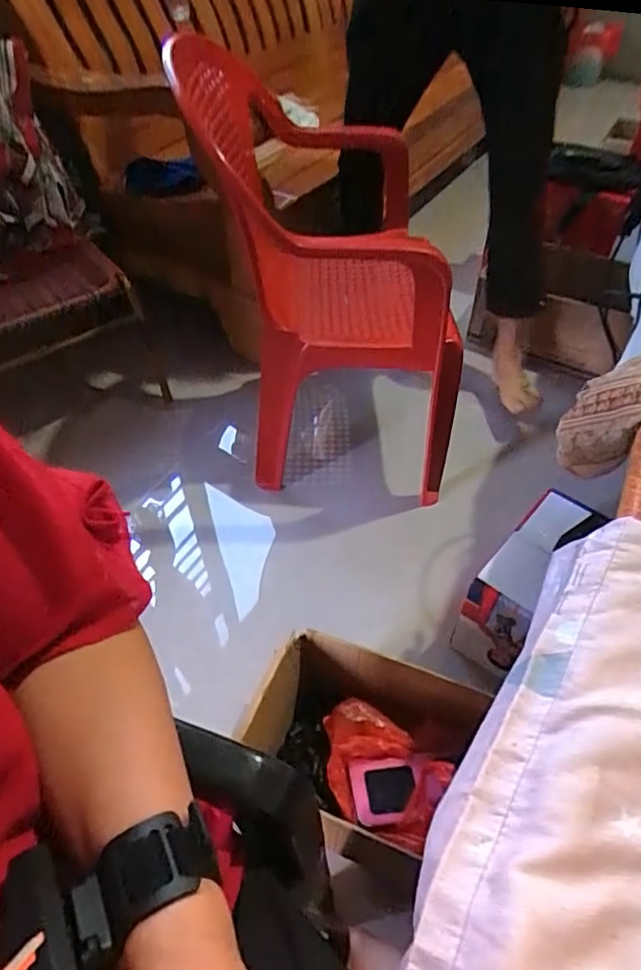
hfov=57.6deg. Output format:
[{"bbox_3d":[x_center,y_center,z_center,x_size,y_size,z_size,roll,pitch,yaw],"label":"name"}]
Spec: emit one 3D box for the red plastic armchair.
[{"bbox_3d":[0.033,-0.335,0.965,0.350,0.661,0.453,-1,48,0],"label":"red plastic armchair"}]

